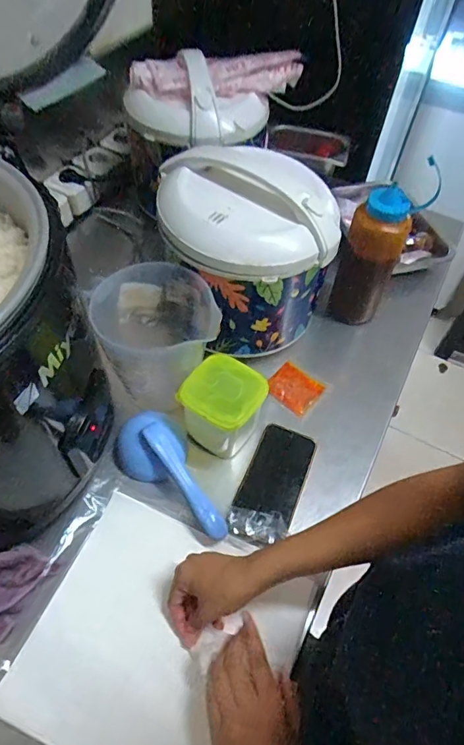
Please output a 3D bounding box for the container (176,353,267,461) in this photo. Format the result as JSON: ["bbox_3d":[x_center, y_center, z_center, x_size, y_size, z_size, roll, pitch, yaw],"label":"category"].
[{"bbox_3d":[-0.011,0.049,0.629,0.094,0.106,0.095,32,58,18],"label":"container"}]

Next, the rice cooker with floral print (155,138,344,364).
[{"bbox_3d":[0.019,-0.166,0.676,0.225,0.234,0.183,-14,56,-14],"label":"rice cooker with floral print"}]

